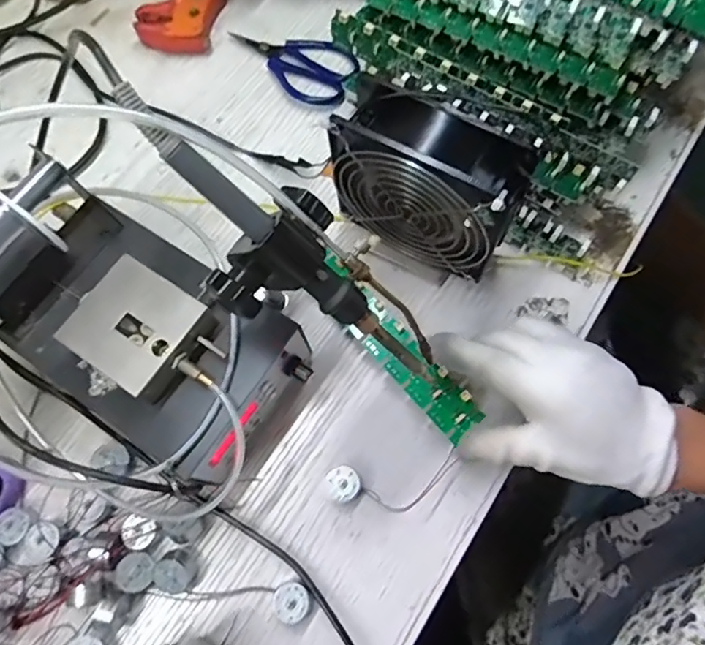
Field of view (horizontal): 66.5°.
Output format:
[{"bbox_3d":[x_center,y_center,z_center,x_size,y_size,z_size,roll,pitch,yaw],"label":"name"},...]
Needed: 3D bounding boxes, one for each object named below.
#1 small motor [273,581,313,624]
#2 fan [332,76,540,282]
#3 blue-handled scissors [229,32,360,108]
[{"bbox_3d":[-0.037,0.175,0.336,0.023,0.014,0.022,-1,71,2],"label":"small motor"},{"bbox_3d":[0.048,-0.084,0.356,0.114,0.135,0.044,28,75,11],"label":"fan"},{"bbox_3d":[-0.058,-0.234,0.490,0.122,0.011,0.067,20,73,9],"label":"blue-handled scissors"}]

